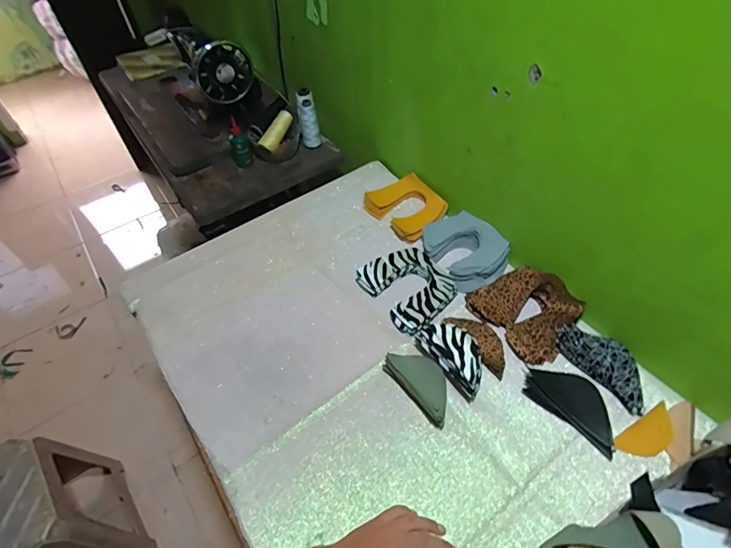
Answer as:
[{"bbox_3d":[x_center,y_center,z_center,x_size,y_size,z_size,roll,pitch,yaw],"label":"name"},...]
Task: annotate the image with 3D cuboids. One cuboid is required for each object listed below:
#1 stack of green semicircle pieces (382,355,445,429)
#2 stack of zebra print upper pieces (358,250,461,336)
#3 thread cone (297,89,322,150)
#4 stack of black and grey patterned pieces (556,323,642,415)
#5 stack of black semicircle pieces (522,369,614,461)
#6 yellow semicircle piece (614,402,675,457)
[{"bbox_3d":[0.083,0.162,0.641,0.056,0.050,0.122,-35,56,-23],"label":"stack of green semicircle pieces"},{"bbox_3d":[0.081,0.024,0.768,0.136,0.035,0.158,-30,55,-19],"label":"stack of zebra print upper pieces"},{"bbox_3d":[-0.140,-0.374,1.066,0.047,0.143,0.047,-9,50,-4],"label":"thread cone"},{"bbox_3d":[0.369,0.132,0.652,0.073,0.024,0.145,-31,55,-20],"label":"stack of black and grey patterned pieces"},{"bbox_3d":[0.309,0.181,0.625,0.083,0.032,0.143,-38,58,-25],"label":"stack of black semicircle pieces"},{"bbox_3d":[0.396,0.222,0.594,0.099,0.005,0.044,-31,50,-12],"label":"yellow semicircle piece"}]

